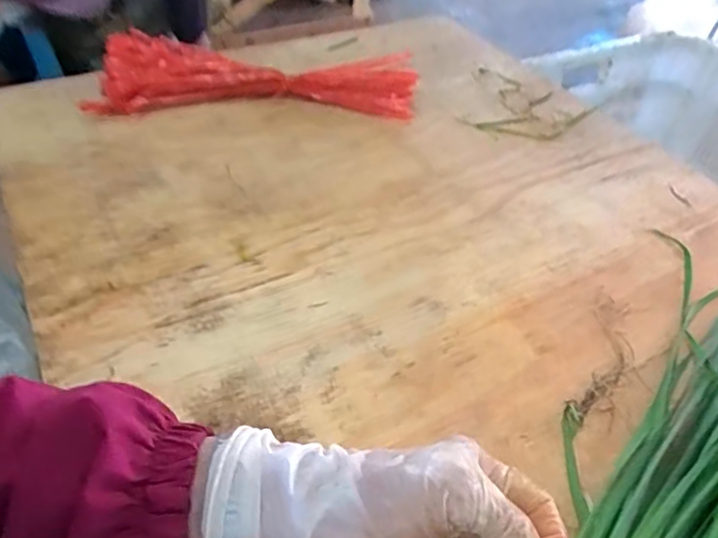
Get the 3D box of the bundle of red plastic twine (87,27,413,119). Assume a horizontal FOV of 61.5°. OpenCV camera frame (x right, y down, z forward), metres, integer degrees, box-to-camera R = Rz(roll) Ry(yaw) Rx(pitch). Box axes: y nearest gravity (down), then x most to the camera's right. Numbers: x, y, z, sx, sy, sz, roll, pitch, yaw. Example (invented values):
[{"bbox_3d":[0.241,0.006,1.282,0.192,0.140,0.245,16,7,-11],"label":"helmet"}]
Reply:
[{"bbox_3d":[-0.115,-0.218,0.684,0.353,0.069,0.106,-1,43,-7],"label":"bundle of red plastic twine"}]

